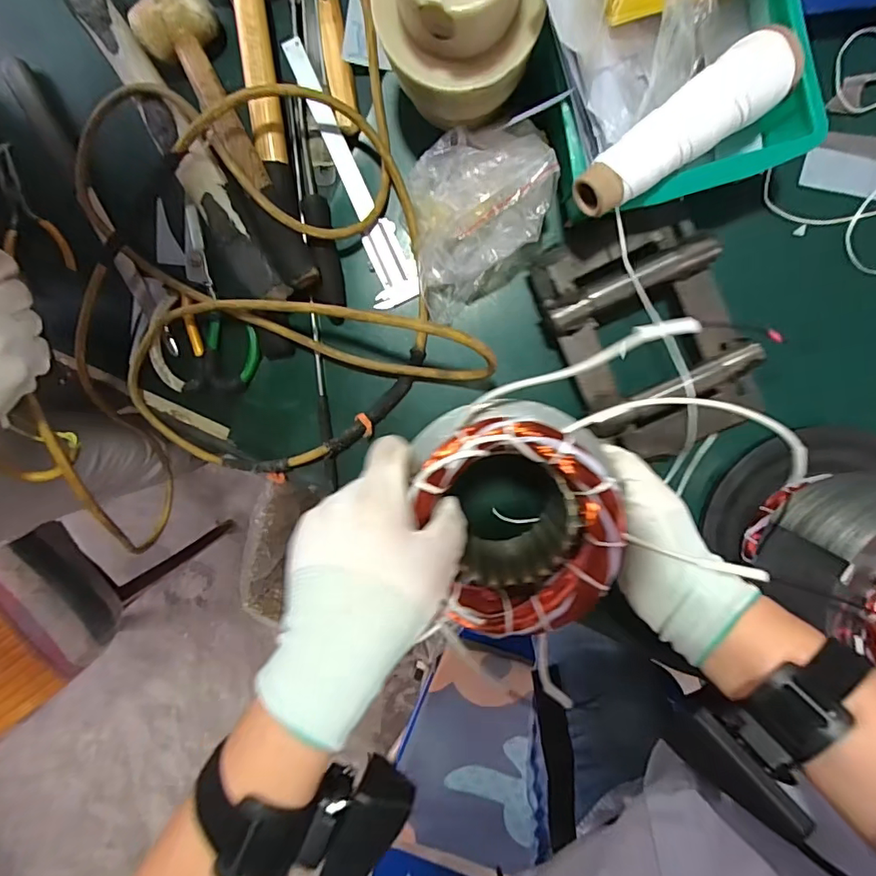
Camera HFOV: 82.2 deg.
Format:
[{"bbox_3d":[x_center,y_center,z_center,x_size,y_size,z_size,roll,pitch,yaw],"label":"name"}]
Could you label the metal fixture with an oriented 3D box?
[{"bbox_3d":[0.178,-0.077,0.419,0.139,0.061,0.191,-23,92,1],"label":"metal fixture"}]

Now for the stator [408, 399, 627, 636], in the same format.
[{"bbox_3d":[0.051,0.047,0.347,0.122,0.118,0.133,-8,92,0],"label":"stator"}]

